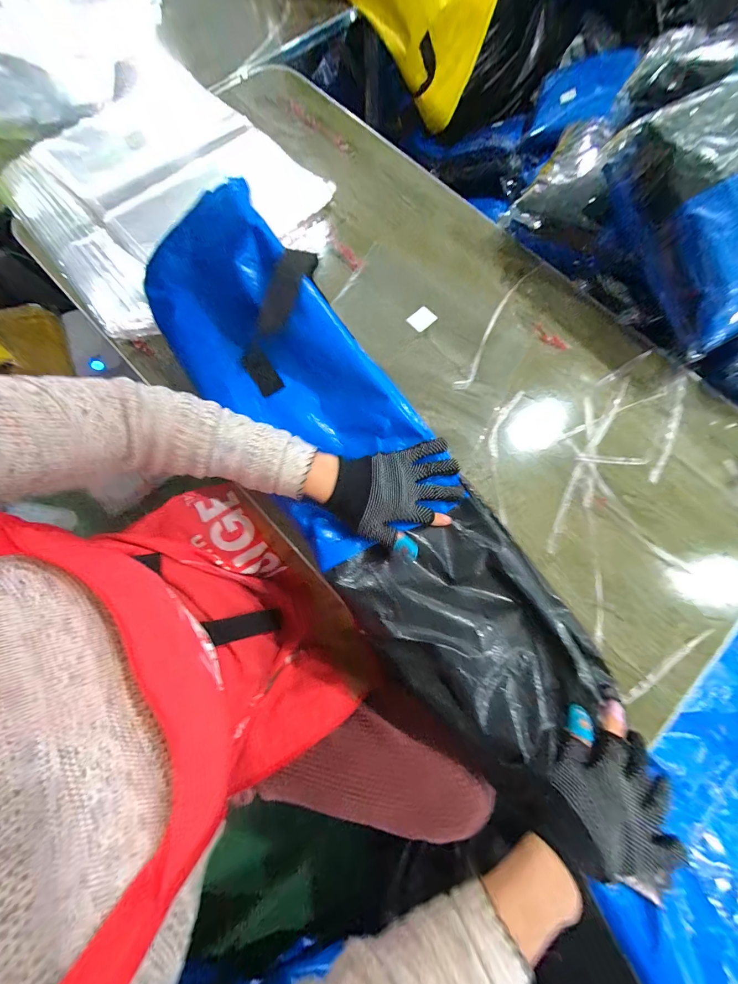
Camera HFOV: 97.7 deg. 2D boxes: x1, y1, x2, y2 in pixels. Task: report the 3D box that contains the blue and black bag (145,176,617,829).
[{"bbox_3d":[-0.006,-0.019,0.364,0.194,0.117,0.656,-35,86,-7],"label":"blue and black bag"}]

